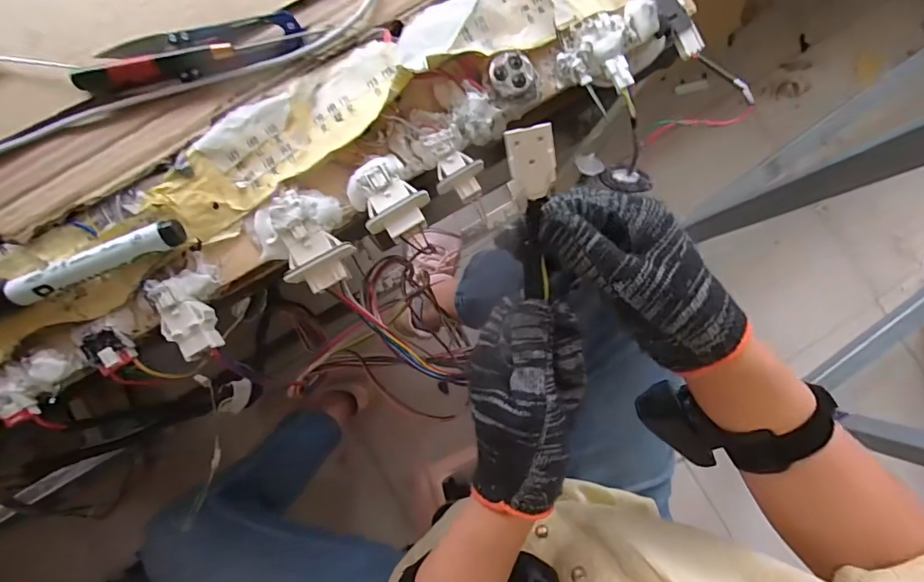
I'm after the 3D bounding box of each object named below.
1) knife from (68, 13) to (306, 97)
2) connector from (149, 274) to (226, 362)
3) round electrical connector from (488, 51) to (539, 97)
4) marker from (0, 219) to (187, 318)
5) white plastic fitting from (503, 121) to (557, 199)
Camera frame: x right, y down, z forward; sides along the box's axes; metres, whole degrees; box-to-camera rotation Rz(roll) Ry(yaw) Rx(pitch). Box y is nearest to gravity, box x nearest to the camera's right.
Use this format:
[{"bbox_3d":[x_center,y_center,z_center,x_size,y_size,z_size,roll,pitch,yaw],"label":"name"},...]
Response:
[{"bbox_3d":[-0.166,-0.148,0.285,0.132,0.017,0.033,-10,87,-3],"label":"knife"},{"bbox_3d":[-0.159,0.016,0.272,0.029,0.018,0.046,-17,87,-3],"label":"connector"},{"bbox_3d":[0.032,-0.131,0.290,0.031,0.018,0.028,14,86,-1],"label":"round electrical connector"},{"bbox_3d":[-0.227,-0.009,0.267,0.138,0.015,0.016,-22,88,-4],"label":"marker"},{"bbox_3d":[0.035,-0.064,0.233,0.023,0.006,0.034,-6,108,20],"label":"white plastic fitting"}]

